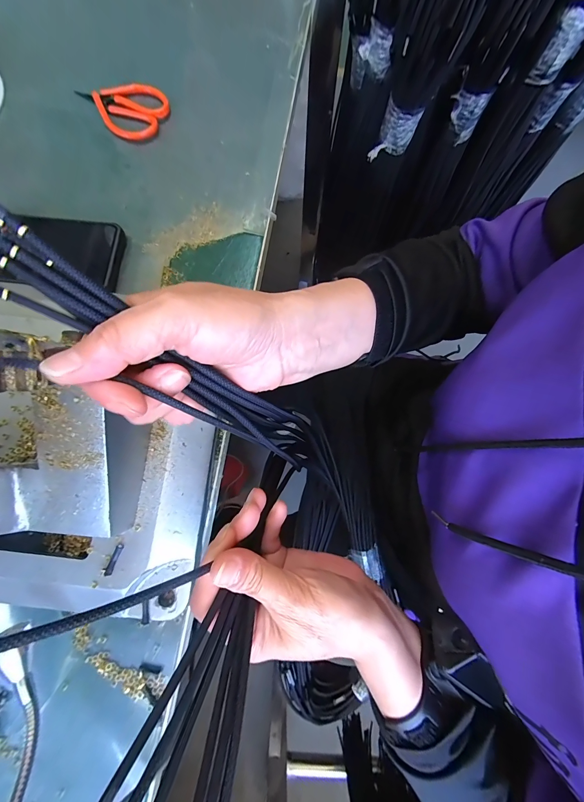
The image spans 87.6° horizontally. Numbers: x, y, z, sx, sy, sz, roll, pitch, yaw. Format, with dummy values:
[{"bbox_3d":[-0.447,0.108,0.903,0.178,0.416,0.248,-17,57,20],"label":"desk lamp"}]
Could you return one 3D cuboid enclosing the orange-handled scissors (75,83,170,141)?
[{"bbox_3d":[-0.196,-0.342,0.351,0.101,0.010,0.067,30,80,5],"label":"orange-handled scissors"}]

